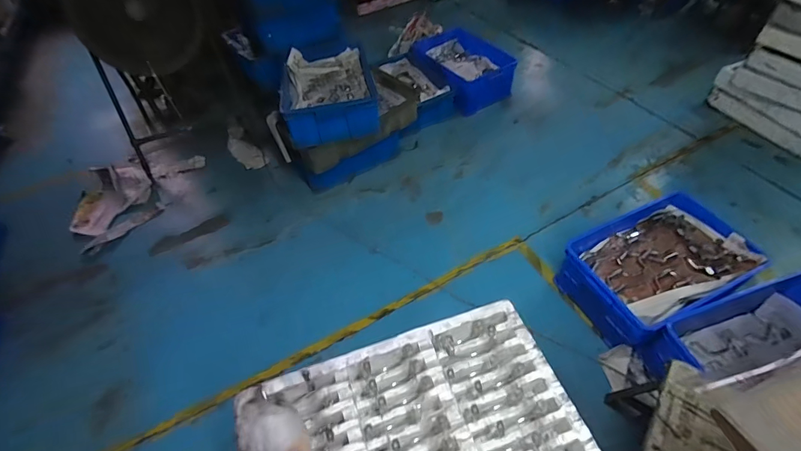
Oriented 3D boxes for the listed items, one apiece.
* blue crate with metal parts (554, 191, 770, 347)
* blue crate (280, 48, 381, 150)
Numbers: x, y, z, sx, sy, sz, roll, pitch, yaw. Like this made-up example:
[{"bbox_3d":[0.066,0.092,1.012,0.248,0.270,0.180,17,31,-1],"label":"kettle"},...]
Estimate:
[{"bbox_3d":[0.852,0.136,1.356,0.541,0.184,0.391,-22,52,-13],"label":"blue crate with metal parts"},{"bbox_3d":[-0.288,-0.571,1.653,0.374,0.143,0.490,-11,50,-4],"label":"blue crate"}]

